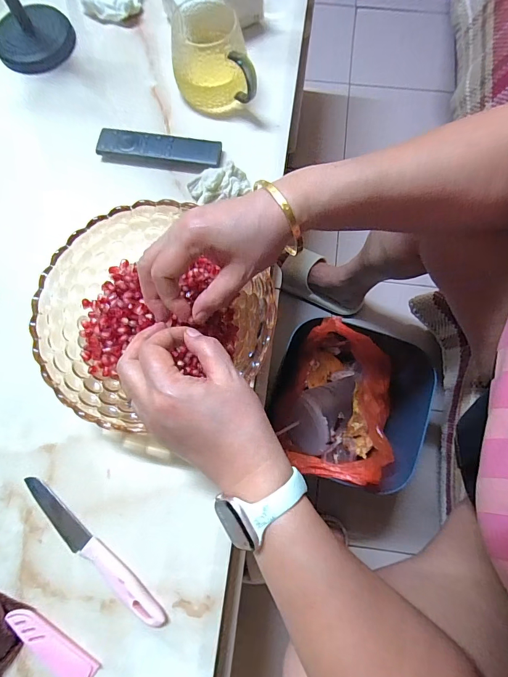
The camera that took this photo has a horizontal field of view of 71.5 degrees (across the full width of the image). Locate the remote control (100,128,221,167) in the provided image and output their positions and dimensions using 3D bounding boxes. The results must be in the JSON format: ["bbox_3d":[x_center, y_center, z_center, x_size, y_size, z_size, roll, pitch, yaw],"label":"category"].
[{"bbox_3d":[-0.124,-0.247,0.461,0.159,0.016,0.035,8,77,3],"label":"remote control"}]

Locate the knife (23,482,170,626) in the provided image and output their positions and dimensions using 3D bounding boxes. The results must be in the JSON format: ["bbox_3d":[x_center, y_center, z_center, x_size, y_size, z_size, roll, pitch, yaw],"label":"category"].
[{"bbox_3d":[-0.163,0.210,0.350,0.193,0.011,0.026,39,81,9],"label":"knife"}]

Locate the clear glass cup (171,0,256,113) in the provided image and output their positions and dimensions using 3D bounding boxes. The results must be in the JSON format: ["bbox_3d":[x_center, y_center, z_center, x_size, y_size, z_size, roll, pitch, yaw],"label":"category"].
[{"bbox_3d":[-0.052,-0.362,0.455,0.111,0.072,0.105,1,77,2],"label":"clear glass cup"}]

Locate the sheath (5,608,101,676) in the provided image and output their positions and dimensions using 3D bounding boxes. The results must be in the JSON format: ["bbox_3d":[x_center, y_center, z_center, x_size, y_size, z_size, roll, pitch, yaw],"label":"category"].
[{"bbox_3d":[-0.193,0.291,0.332,0.098,0.007,0.027,33,80,8],"label":"sheath"}]

